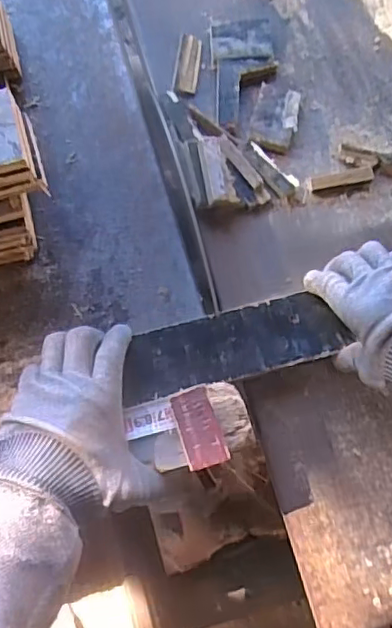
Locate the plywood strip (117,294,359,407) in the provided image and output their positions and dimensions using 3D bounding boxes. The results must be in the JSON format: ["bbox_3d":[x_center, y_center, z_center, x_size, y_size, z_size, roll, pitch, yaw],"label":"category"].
[{"bbox_3d":[0.031,0.027,0.512,0.186,0.009,0.059,-14,77,-6],"label":"plywood strip"}]

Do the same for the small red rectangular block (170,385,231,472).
[{"bbox_3d":[0.003,0.089,0.460,0.031,0.008,0.061,-18,78,-2],"label":"small red rectangular block"}]

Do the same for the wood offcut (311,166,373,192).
[{"bbox_3d":[0.143,-0.131,0.578,0.063,0.010,0.013,-13,77,-1],"label":"wood offcut"}]

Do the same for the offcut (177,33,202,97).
[{"bbox_3d":[-0.007,-0.254,0.601,0.020,0.012,0.065,7,78,3],"label":"offcut"}]

